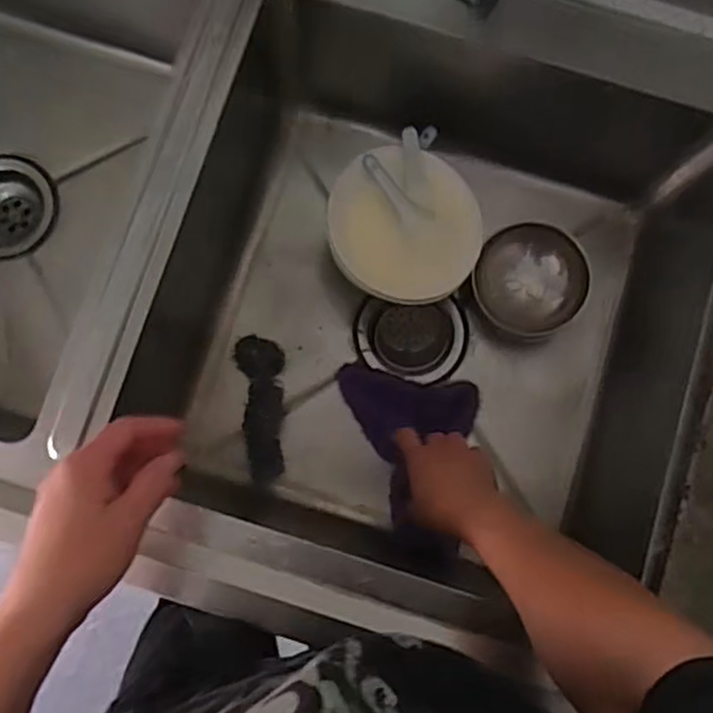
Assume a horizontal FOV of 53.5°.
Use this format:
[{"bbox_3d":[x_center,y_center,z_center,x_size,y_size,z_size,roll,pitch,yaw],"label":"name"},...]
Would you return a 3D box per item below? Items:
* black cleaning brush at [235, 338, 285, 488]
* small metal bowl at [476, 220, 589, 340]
[{"bbox_3d":[-0.095,0.052,0.704,0.044,0.030,0.142,-2,82,-1],"label":"black cleaning brush"},{"bbox_3d":[0.173,-0.074,0.708,0.110,0.050,0.109,0,82,-1],"label":"small metal bowl"}]

